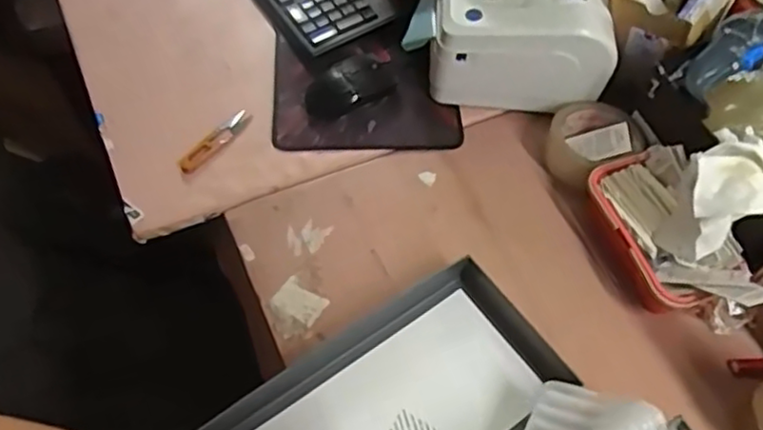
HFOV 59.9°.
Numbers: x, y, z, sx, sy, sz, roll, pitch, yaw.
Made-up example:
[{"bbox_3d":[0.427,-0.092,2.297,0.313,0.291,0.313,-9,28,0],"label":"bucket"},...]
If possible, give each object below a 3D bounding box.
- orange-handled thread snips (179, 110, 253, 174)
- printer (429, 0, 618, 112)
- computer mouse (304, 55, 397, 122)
[{"bbox_3d":[-0.185,-0.084,0.739,0.020,0.014,0.103,31,62,16],"label":"orange-handled thread snips"},{"bbox_3d":[0.159,-0.222,0.771,0.191,0.140,0.163,5,58,1],"label":"printer"},{"bbox_3d":[-0.039,-0.153,0.775,0.109,0.036,0.064,-24,62,-16],"label":"computer mouse"}]

